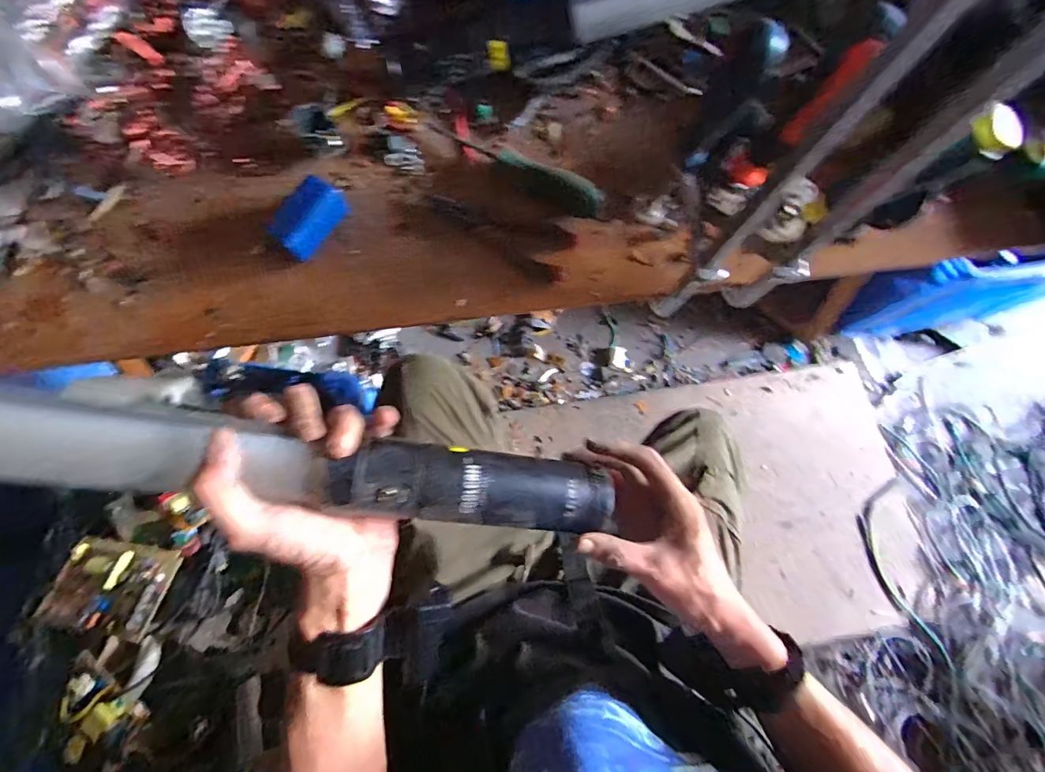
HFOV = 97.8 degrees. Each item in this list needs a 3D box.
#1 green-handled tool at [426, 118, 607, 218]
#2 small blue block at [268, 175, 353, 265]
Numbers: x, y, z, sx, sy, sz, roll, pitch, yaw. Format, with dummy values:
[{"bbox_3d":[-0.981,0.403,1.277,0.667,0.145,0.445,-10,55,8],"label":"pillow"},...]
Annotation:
[{"bbox_3d":[-0.012,-0.212,0.437,0.192,0.018,0.032,29,78,6],"label":"green-handled tool"},{"bbox_3d":[-0.190,-0.151,0.408,0.035,0.030,0.067,33,78,6],"label":"small blue block"}]

